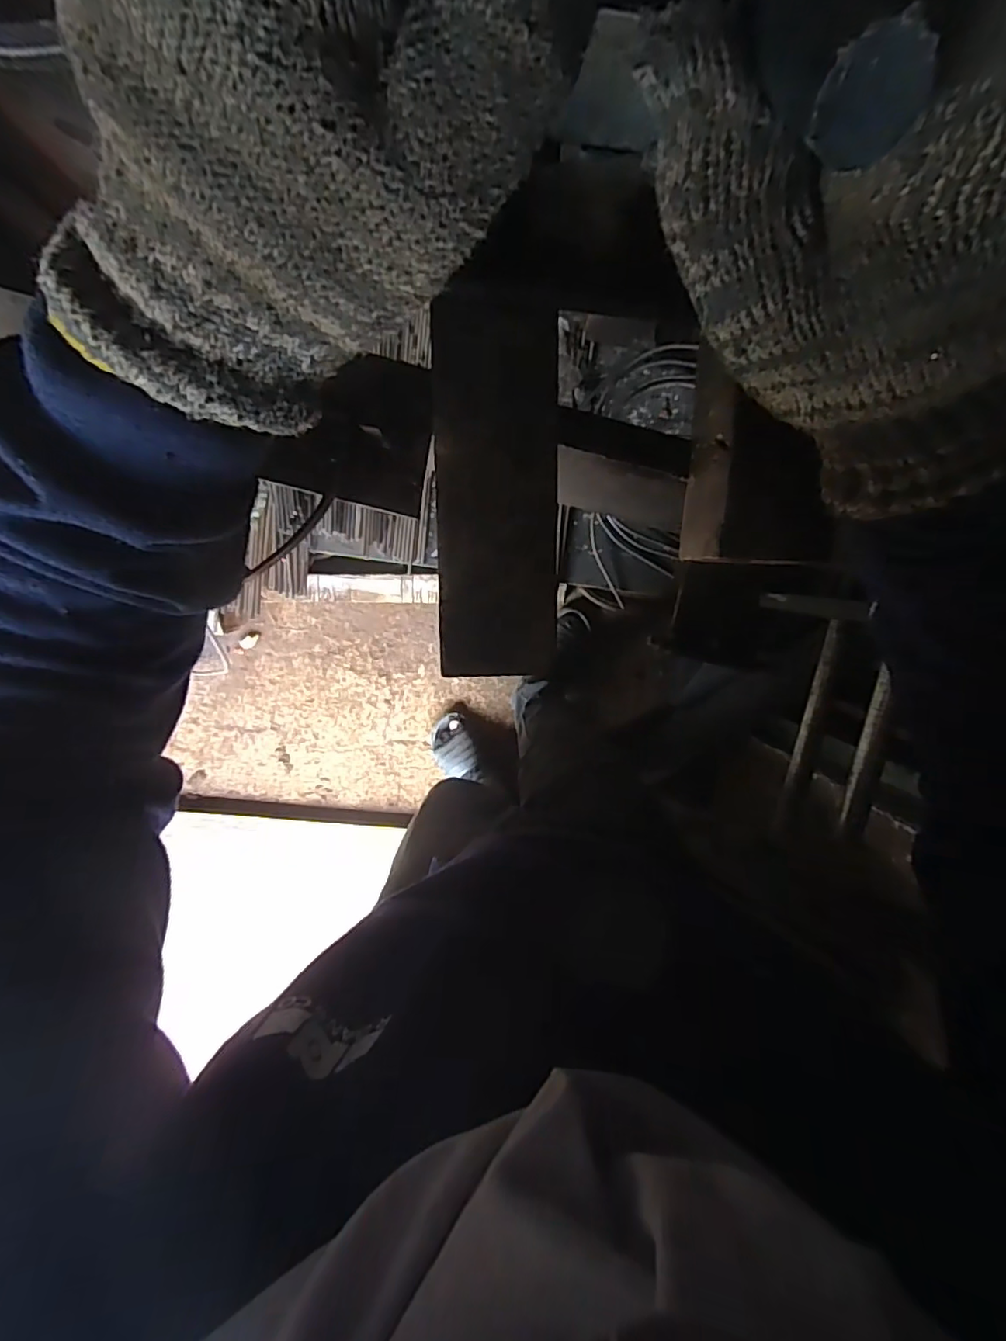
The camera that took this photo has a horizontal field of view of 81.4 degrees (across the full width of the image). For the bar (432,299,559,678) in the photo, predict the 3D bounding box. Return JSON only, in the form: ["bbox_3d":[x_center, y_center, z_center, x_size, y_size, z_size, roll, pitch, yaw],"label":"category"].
[{"bbox_3d":[-0.001,-0.066,0.234,0.049,0.014,0.138,-2,104,-6],"label":"bar"}]

